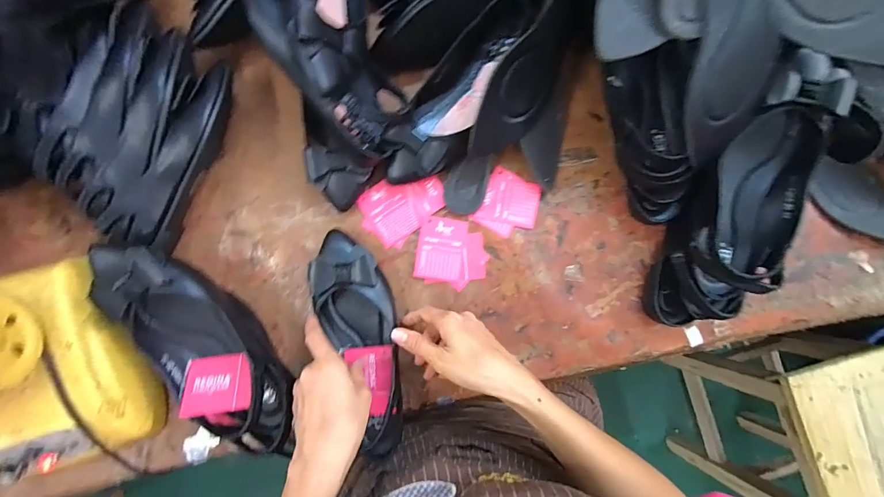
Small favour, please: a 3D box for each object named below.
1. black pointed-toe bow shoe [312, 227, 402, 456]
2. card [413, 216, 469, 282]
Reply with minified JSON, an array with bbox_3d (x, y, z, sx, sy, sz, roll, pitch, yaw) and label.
[{"bbox_3d":[-0.091,0.104,0.433,0.084,0.051,0.248,-16,87,-1],"label":"black pointed-toe bow shoe"},{"bbox_3d":[0.001,0.001,0.466,0.061,0.005,0.074,8,86,0],"label":"card"}]

